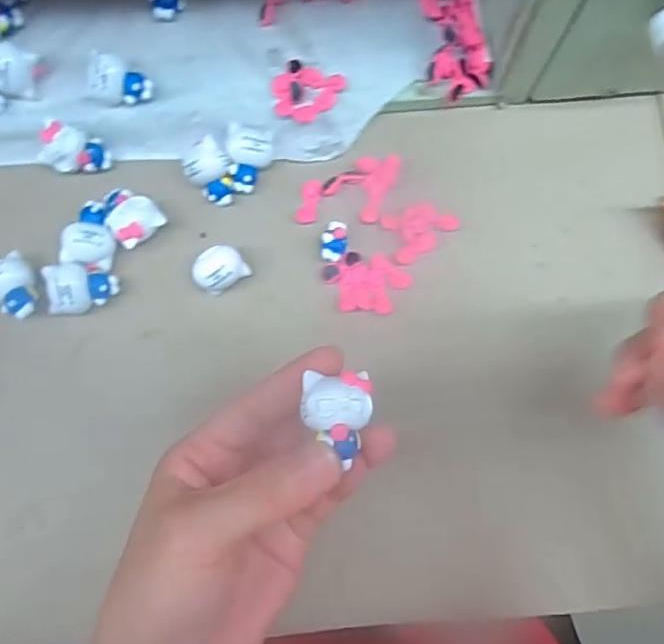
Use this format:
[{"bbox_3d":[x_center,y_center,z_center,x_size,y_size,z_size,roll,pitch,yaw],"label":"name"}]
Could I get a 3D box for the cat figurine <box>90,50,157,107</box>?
[{"bbox_3d":[-0.111,-0.127,0.312,0.032,0.017,0.020,18,85,-2],"label":"cat figurine"}]

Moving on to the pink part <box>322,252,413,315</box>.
[{"bbox_3d":[0.019,-0.021,0.316,0.045,0.004,0.031,1,86,-3],"label":"pink part"}]

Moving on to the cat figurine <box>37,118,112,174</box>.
[{"bbox_3d":[-0.138,-0.091,0.315,0.033,0.013,0.023,16,85,-2],"label":"cat figurine"}]

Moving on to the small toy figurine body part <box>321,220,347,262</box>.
[{"bbox_3d":[0.001,-0.043,0.317,0.014,0.009,0.022,-1,86,-3],"label":"small toy figurine body part"}]

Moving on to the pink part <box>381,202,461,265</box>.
[{"bbox_3d":[0.049,-0.050,0.320,0.038,0.004,0.029,-21,88,-5],"label":"pink part"}]

